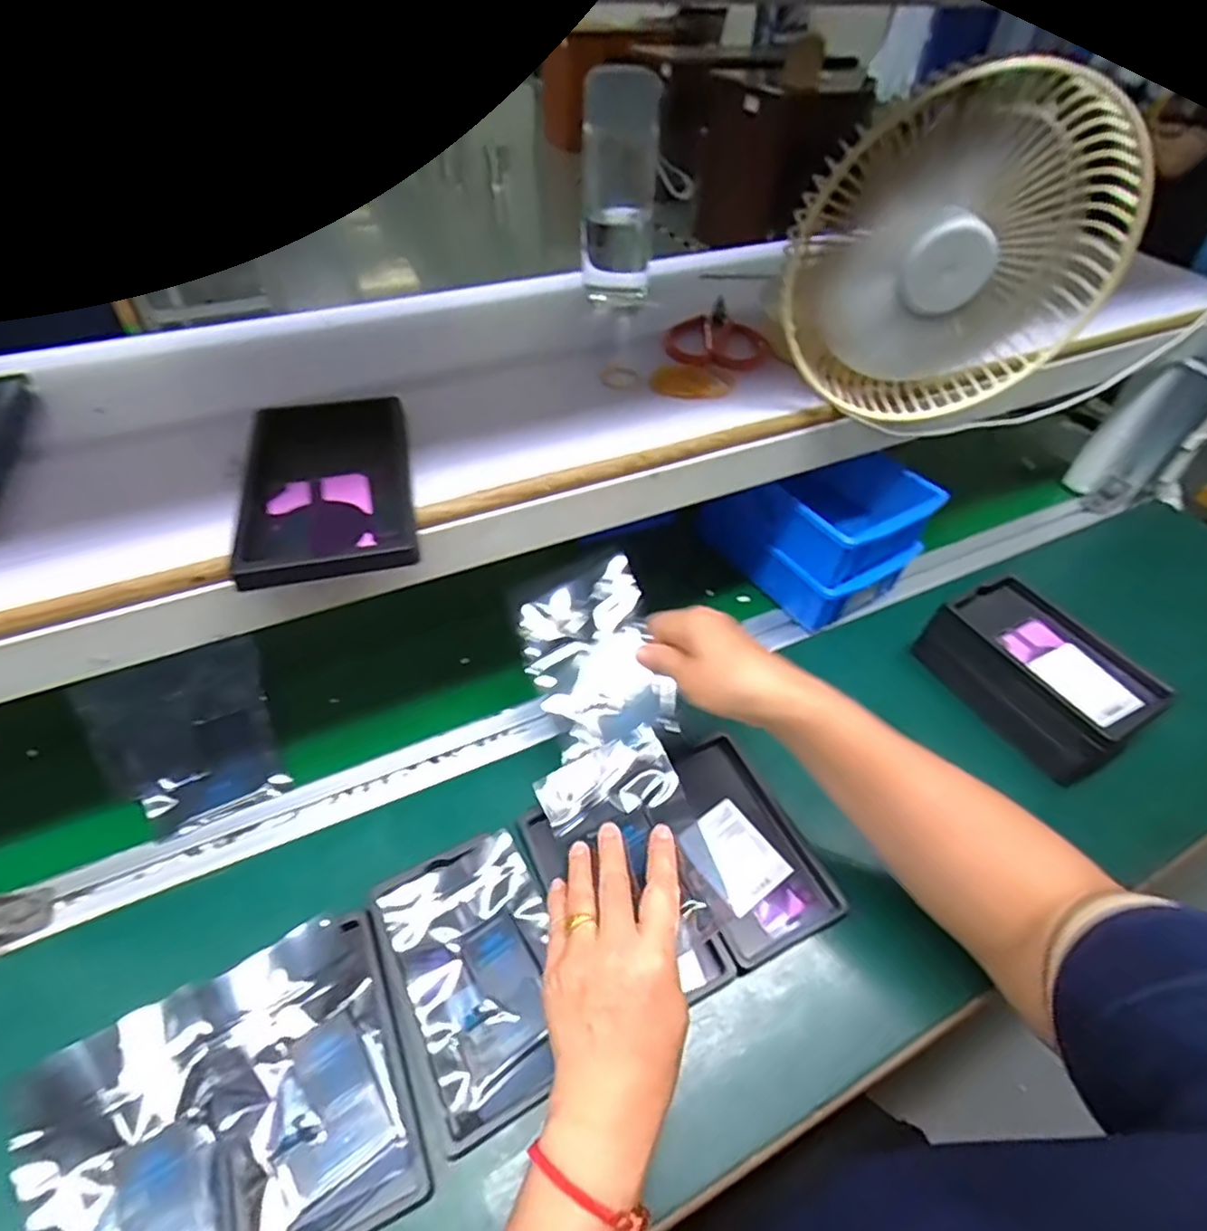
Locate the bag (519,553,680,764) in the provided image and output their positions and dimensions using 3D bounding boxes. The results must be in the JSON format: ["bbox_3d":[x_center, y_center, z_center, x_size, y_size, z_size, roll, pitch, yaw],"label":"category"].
[{"bbox_3d":[-0.008,0.031,0.476,0.096,0.015,0.130,-19,74,6],"label":"bag"}]

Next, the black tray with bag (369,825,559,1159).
[{"bbox_3d":[-0.077,0.223,0.404,0.101,0.014,0.155,-21,54,-21],"label":"black tray with bag"}]

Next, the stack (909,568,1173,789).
[{"bbox_3d":[0.373,0.051,0.554,0.098,0.073,0.164,-25,54,-23],"label":"stack"}]

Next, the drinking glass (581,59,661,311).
[{"bbox_3d":[0.011,-0.348,0.525,0.059,0.154,0.073,0,47,-1],"label":"drinking glass"}]

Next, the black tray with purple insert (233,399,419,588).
[{"bbox_3d":[-0.163,-0.084,0.381,0.092,0.017,0.167,-11,48,-11],"label":"black tray with purple insert"}]

